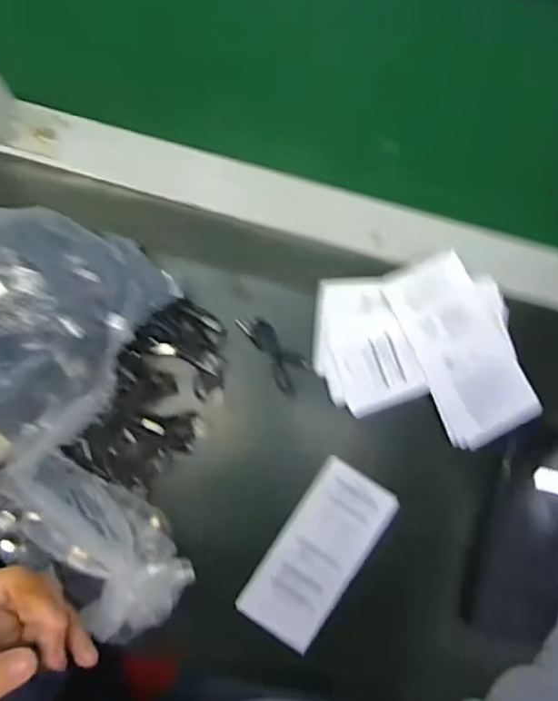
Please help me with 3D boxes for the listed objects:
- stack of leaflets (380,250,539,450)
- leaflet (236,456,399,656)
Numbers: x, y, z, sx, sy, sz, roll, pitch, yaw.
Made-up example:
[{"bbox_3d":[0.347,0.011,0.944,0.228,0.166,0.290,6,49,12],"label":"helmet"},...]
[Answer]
[{"bbox_3d":[0.130,-0.004,0.402,0.071,0.013,0.128,-24,86,-6],"label":"stack of leaflets"},{"bbox_3d":[0.028,0.140,0.402,0.057,0.006,0.122,34,82,0],"label":"leaflet"}]

